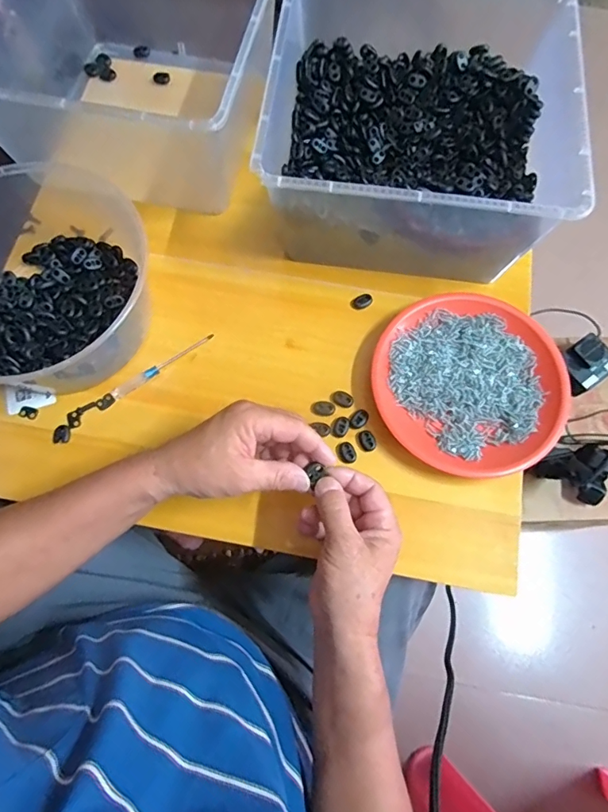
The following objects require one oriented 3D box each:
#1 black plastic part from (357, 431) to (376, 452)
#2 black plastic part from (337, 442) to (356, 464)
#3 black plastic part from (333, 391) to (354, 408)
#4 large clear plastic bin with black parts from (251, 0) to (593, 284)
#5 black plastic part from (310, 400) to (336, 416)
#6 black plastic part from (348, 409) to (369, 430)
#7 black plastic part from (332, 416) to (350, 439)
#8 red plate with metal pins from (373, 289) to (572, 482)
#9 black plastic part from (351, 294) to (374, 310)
[{"bbox_3d":[0.064,0.036,0.472,0.017,0.004,0.021,-21,73,-8],"label":"black plastic part"},{"bbox_3d":[0.043,0.047,0.468,0.016,0.009,0.022,-25,74,-9],"label":"black plastic part"},{"bbox_3d":[0.041,-0.007,0.483,0.022,0.007,0.016,24,73,7],"label":"black plastic part"},{"bbox_3d":[0.116,-0.294,0.509,0.290,0.140,0.296,8,71,2],"label":"large clear plastic bin with black parts"},{"bbox_3d":[0.020,0.003,0.482,0.024,0.004,0.017,-4,71,-2],"label":"black plastic part"},{"bbox_3d":[0.057,0.013,0.476,0.016,0.004,0.023,38,75,11],"label":"black plastic part"},{"bbox_3d":[0.038,0.022,0.475,0.016,0.004,0.022,33,74,10],"label":"black plastic part"},{"bbox_3d":[0.170,-0.025,0.484,0.188,0.027,0.189,0,71,-1],"label":"red plate with metal pins"},{"bbox_3d":[0.065,-0.117,0.523,0.023,0.006,0.016,-20,73,-8],"label":"black plastic part"}]

